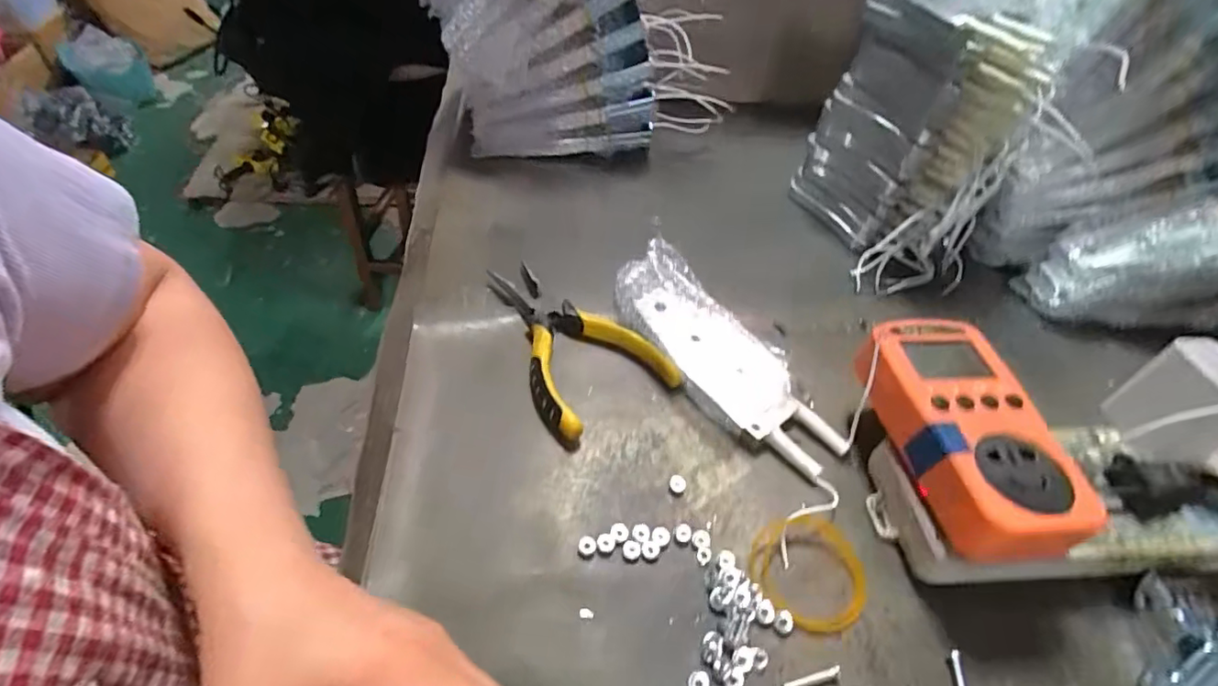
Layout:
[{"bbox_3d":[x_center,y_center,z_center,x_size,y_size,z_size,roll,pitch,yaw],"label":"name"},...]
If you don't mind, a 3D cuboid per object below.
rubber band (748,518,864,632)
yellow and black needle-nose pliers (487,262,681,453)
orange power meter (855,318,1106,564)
[{"bbox_3d":[0.102,0.114,0.283,0.057,0.010,0.053,-4,48,-10],"label":"rubber band"},{"bbox_3d":[-0.032,-0.004,0.372,0.087,0.016,0.142,-26,55,-27],"label":"yellow and black needle-nose pliers"},{"bbox_3d":[0.182,0.044,0.289,0.063,0.035,0.125,-1,48,-7],"label":"orange power meter"}]

